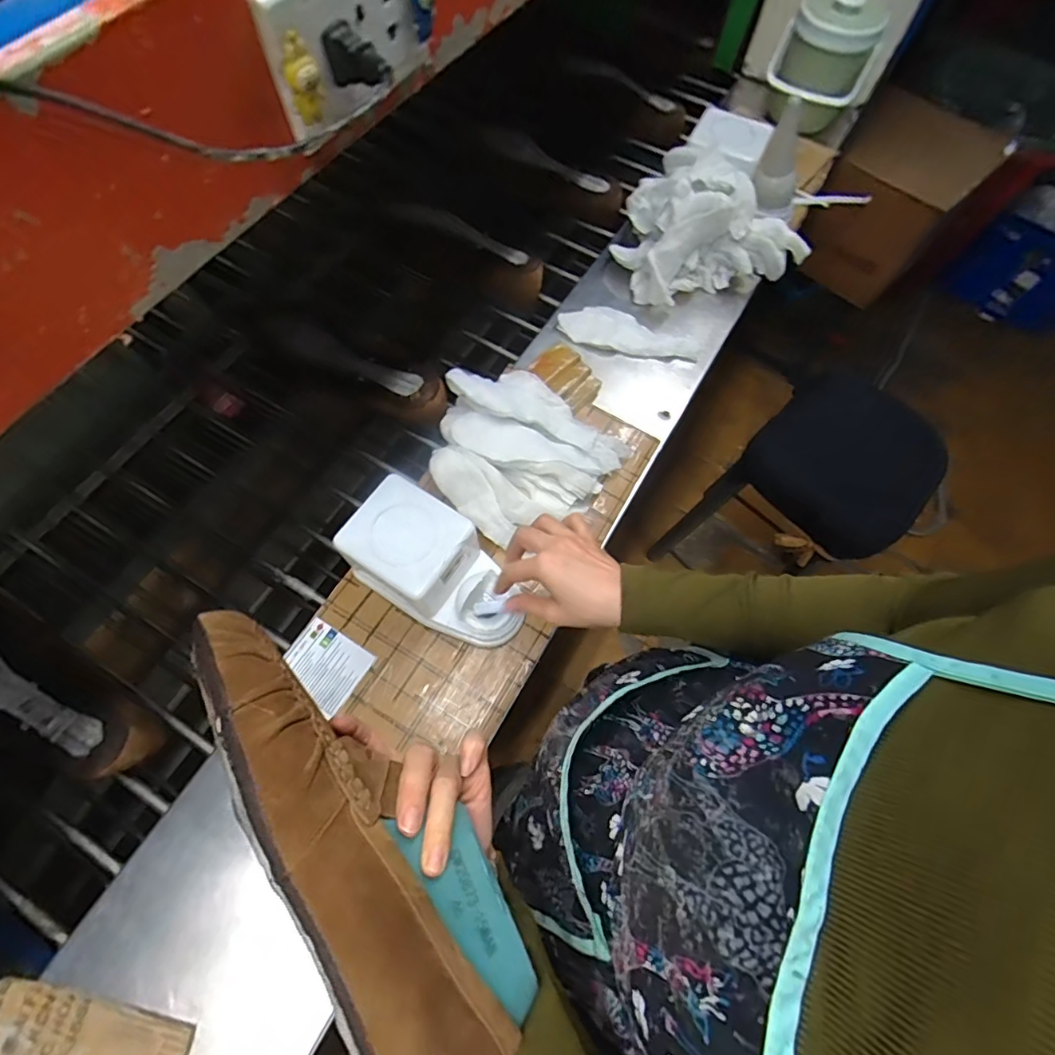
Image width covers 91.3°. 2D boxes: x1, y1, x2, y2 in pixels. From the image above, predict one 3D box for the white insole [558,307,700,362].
[{"bbox_3d":[0.149,-0.283,0.749,0.200,0.013,0.076,14,67,4],"label":"white insole"}]

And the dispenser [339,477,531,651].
[{"bbox_3d":[-0.089,0.043,0.538,0.181,0.099,0.104,27,69,9],"label":"dispenser"}]

